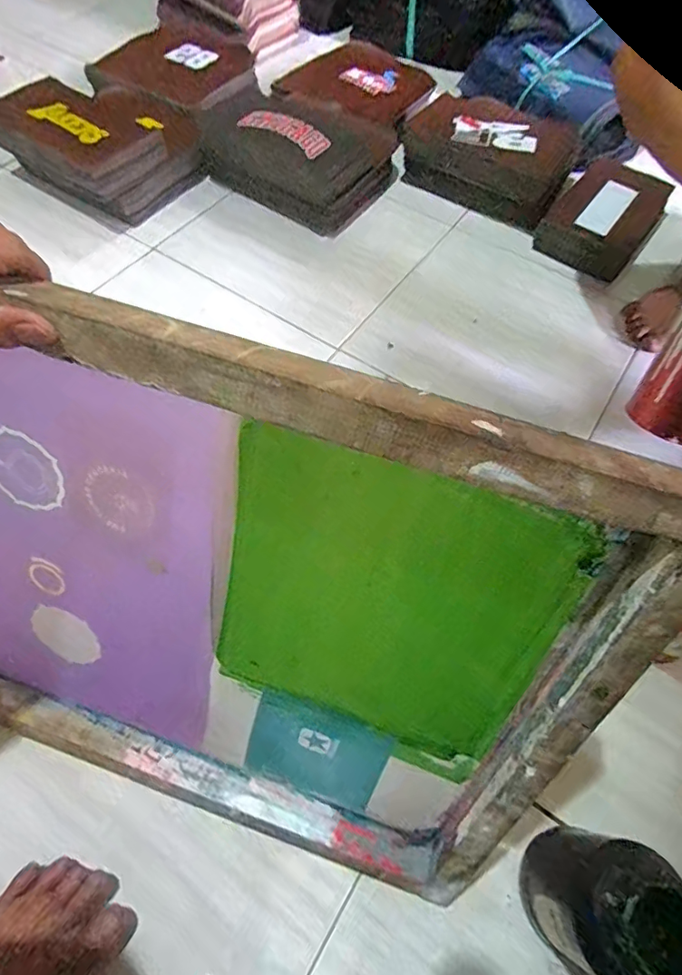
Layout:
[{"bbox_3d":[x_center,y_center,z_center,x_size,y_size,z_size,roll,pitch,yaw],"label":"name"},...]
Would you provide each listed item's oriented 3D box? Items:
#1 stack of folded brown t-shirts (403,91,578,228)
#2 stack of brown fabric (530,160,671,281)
[{"bbox_3d":[0.273,-0.636,0.964,0.324,0.118,0.152,32,64,12],"label":"stack of folded brown t-shirts"},{"bbox_3d":[0.489,-0.500,0.929,0.170,0.069,0.234,39,66,15],"label":"stack of brown fabric"}]

